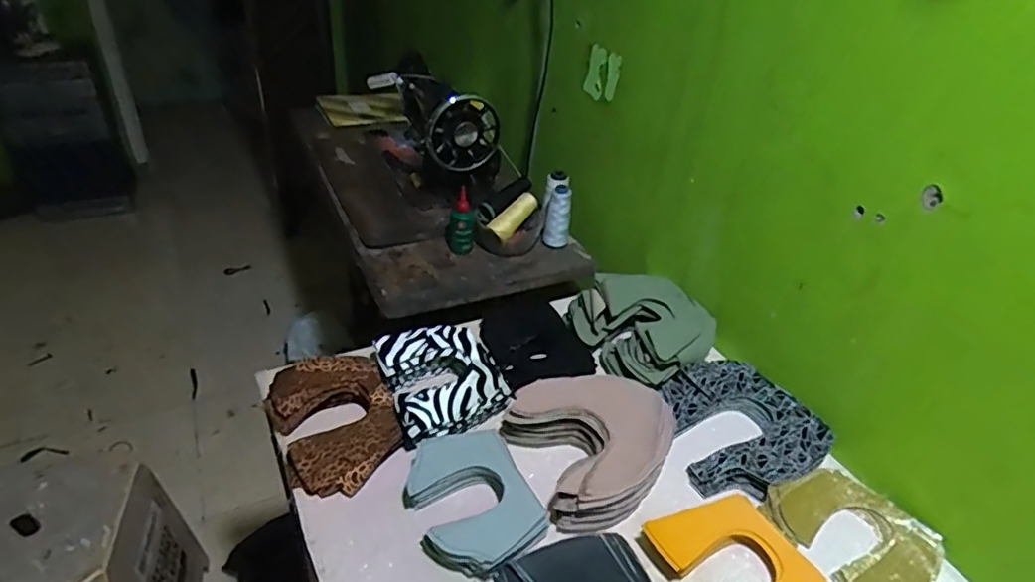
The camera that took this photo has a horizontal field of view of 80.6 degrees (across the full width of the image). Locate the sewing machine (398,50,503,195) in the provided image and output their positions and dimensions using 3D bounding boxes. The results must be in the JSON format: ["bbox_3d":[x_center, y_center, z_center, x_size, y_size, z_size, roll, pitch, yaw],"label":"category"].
[{"bbox_3d":[-0.134,-0.338,1.204,0.148,0.187,0.316,-7,38,-18],"label":"sewing machine"}]

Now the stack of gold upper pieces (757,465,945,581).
[{"bbox_3d":[0.366,0.260,0.657,0.133,0.024,0.160,-20,43,-31],"label":"stack of gold upper pieces"}]

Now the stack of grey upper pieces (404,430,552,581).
[{"bbox_3d":[-0.050,0.219,0.650,0.126,0.035,0.162,-19,43,-30],"label":"stack of grey upper pieces"}]

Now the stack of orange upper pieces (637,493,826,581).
[{"bbox_3d":[0.220,0.276,0.611,0.128,0.022,0.159,-20,43,-31],"label":"stack of orange upper pieces"}]

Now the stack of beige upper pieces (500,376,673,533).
[{"bbox_3d":[0.093,0.171,0.711,0.178,0.054,0.175,-12,39,-23],"label":"stack of beige upper pieces"}]

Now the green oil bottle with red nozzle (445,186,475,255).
[{"bbox_3d":[-0.099,-0.122,1.058,0.047,0.108,0.053,-1,36,-9],"label":"green oil bottle with red nozzle"}]

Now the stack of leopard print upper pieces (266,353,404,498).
[{"bbox_3d":[-0.215,0.149,0.727,0.133,0.035,0.187,-14,41,-26],"label":"stack of leopard print upper pieces"}]

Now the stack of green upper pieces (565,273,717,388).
[{"bbox_3d":[0.181,0.043,0.875,0.168,0.075,0.187,-28,47,-37],"label":"stack of green upper pieces"}]

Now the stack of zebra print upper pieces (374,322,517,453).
[{"bbox_3d":[-0.095,0.112,0.780,0.145,0.055,0.162,-15,40,-25],"label":"stack of zebra print upper pieces"}]

